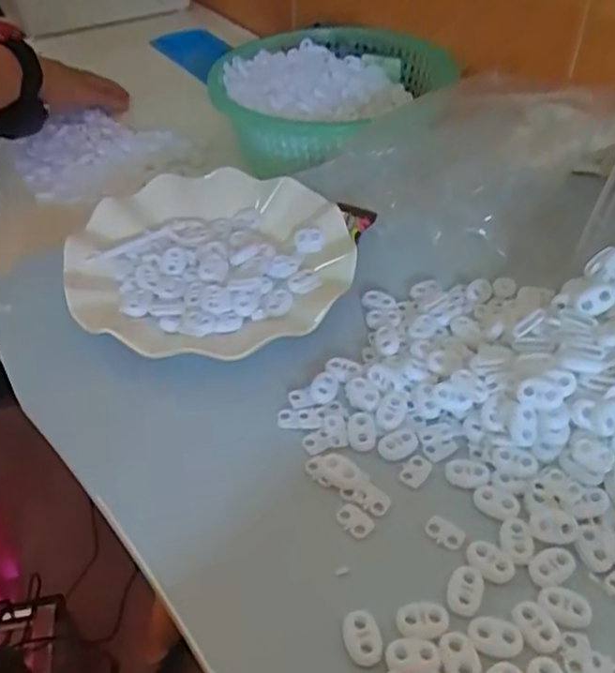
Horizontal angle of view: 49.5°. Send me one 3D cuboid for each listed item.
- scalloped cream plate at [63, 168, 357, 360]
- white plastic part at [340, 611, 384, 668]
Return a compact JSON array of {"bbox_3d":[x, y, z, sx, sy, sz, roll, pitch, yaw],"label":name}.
[{"bbox_3d":[-0.061,-0.053,0.433,0.175,0.020,0.178,-5,44,-2],"label":"scalloped cream plate"},{"bbox_3d":[0.023,0.126,0.279,0.015,0.005,0.021,-11,45,-8],"label":"white plastic part"}]

